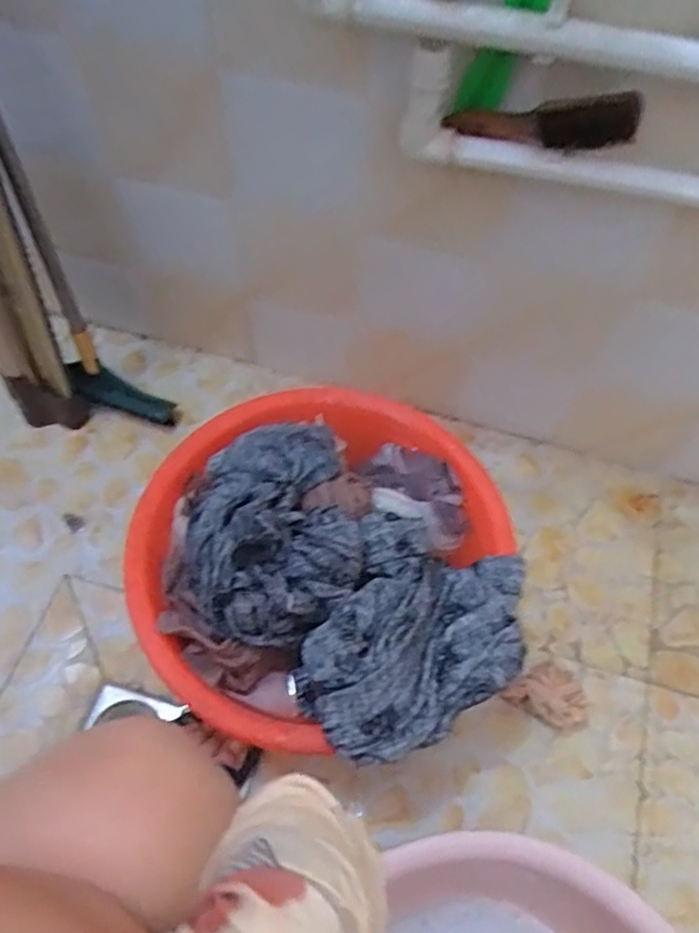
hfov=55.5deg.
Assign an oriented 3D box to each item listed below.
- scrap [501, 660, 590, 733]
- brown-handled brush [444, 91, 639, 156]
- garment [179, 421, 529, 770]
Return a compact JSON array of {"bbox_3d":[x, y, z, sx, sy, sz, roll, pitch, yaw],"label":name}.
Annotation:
[{"bbox_3d":[0.227,0.263,0.750,0.071,0.049,0.077,0,58,0],"label":"scrap"},{"bbox_3d":[0.159,-0.287,0.559,0.159,0.048,0.027,21,58,35],"label":"brown-handled brush"},{"bbox_3d":[-0.002,0.094,0.674,0.373,0.111,0.306,39,65,18],"label":"garment"}]

